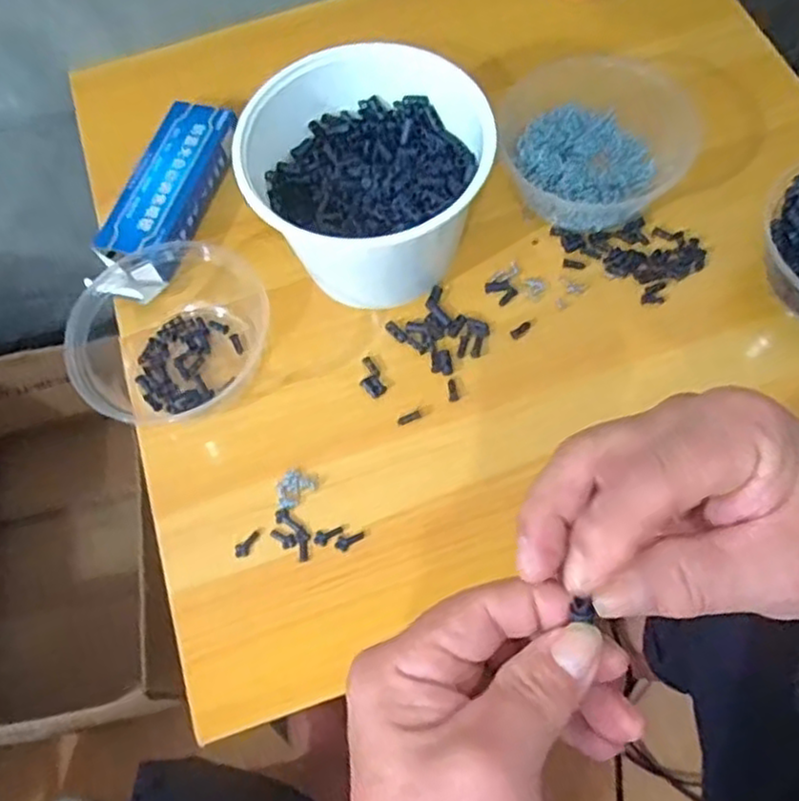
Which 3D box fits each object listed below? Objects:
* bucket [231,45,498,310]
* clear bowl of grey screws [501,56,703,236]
[{"bbox_3d":[-0.020,-0.152,0.507,0.161,0.106,0.150,4,67,4],"label":"bucket"},{"bbox_3d":[0.144,-0.202,0.541,0.124,0.060,0.139,-19,67,-6],"label":"clear bowl of grey screws"}]

